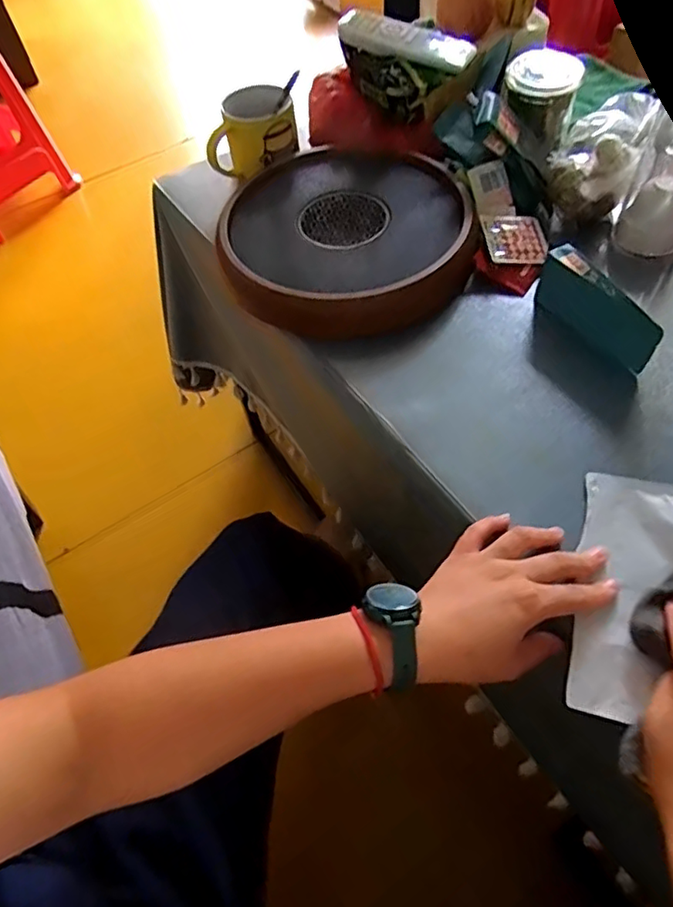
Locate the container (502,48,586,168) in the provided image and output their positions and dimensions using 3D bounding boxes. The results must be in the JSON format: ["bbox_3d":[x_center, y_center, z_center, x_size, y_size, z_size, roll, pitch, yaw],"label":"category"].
[{"bbox_3d":[0.222,-0.384,0.643,0.078,0.088,0.077,11,58,12],"label":"container"}]

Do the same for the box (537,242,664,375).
[{"bbox_3d":[0.236,-0.130,0.522,0.024,0.055,0.125,-26,58,-12],"label":"box"}]

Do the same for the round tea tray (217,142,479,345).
[{"bbox_3d":[0.009,-0.242,0.626,0.251,0.057,0.269,-2,56,3],"label":"round tea tray"}]

